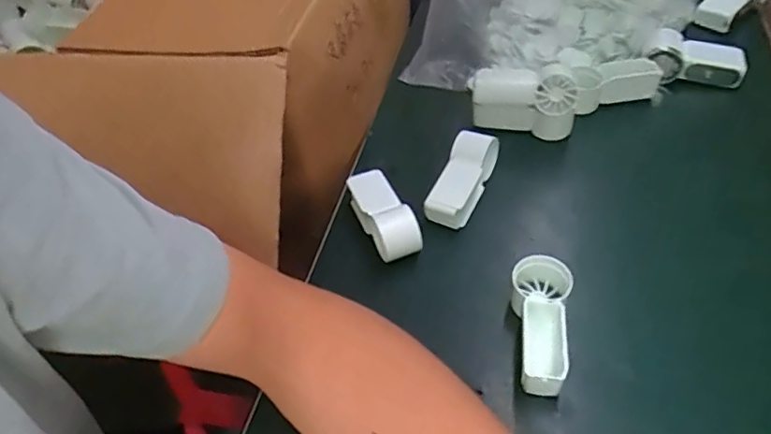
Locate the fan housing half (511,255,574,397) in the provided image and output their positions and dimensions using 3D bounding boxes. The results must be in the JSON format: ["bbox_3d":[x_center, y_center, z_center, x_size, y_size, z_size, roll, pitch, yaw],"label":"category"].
[{"bbox_3d":[0.106,0.077,0.388,0.039,0.039,0.094,9,51,13],"label":"fan housing half"}]

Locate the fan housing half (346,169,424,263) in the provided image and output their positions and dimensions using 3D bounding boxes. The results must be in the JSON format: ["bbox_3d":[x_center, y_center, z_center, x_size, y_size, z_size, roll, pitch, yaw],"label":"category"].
[{"bbox_3d":[-0.003,-0.002,0.461,0.033,0.046,0.091,-20,51,-11],"label":"fan housing half"}]

